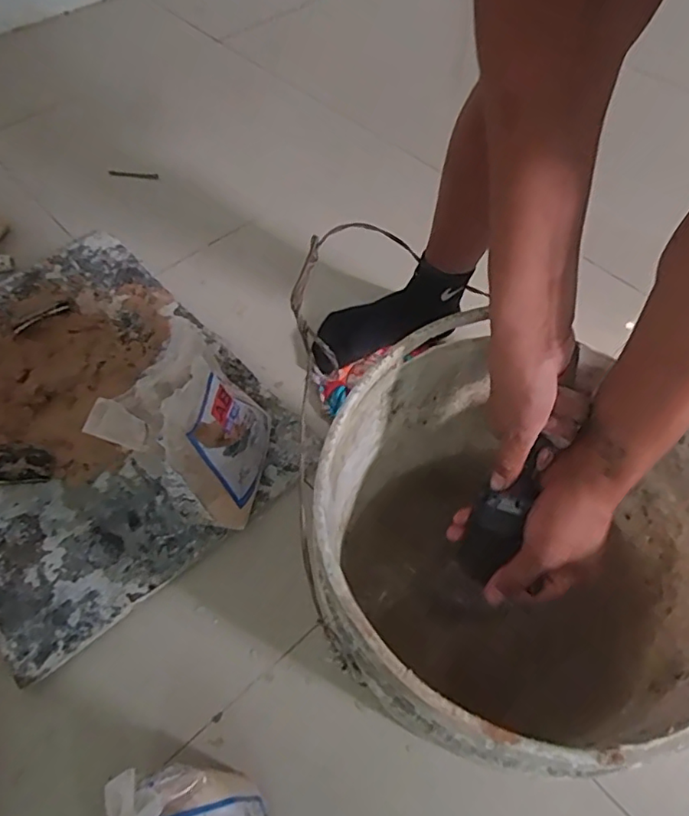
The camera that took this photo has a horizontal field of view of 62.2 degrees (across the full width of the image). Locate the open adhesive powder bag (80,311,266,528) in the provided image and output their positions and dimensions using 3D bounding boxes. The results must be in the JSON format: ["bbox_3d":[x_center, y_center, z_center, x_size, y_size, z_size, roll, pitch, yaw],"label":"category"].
[{"bbox_3d":[-0.166,0.031,0.643,0.137,0.199,0.135,18,58,12],"label":"open adhesive powder bag"}]

